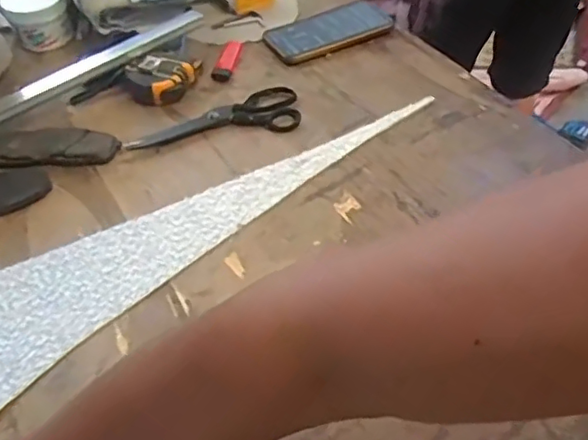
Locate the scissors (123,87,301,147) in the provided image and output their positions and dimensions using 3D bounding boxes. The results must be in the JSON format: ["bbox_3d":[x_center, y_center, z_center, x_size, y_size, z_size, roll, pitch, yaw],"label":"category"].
[{"bbox_3d":[-0.089,-0.118,0.667,0.187,0.013,0.070,-8,47,-6],"label":"scissors"}]

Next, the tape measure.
[{"bbox_3d":[-0.157,-0.172,0.703,0.081,0.037,0.075,0,47,2],"label":"tape measure"}]

